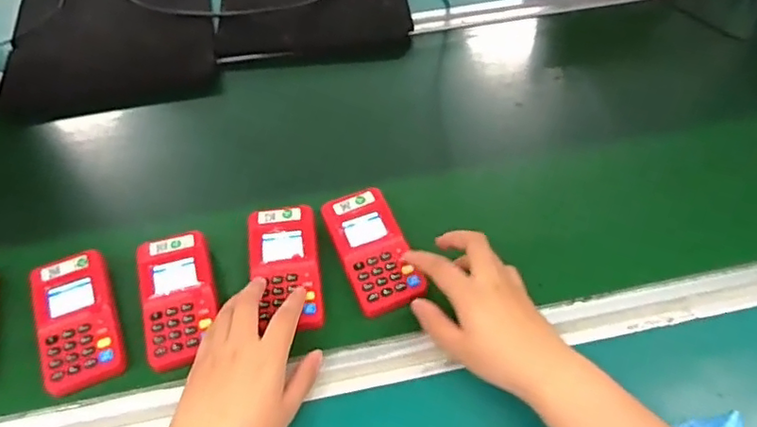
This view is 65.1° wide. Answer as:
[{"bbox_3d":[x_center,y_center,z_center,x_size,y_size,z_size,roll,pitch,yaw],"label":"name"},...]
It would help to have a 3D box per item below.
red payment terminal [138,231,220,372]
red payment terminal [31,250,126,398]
[{"bbox_3d":[-0.177,0.076,0.530,0.062,0.030,0.122,-11,53,-11],"label":"red payment terminal"},{"bbox_3d":[-0.262,0.094,0.516,0.062,0.028,0.122,-18,54,-16],"label":"red payment terminal"}]

